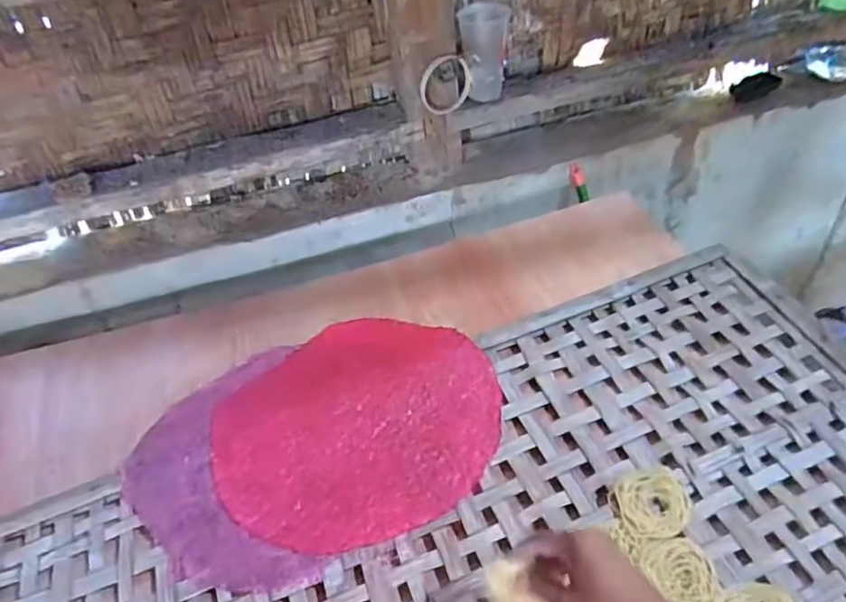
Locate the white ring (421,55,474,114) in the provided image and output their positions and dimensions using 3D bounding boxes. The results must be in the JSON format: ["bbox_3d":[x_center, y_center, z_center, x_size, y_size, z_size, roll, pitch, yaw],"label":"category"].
[{"bbox_3d":[0.040,-0.345,0.983,0.099,0.090,0.016,-29,50,-22],"label":"white ring"}]

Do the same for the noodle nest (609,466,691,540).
[{"bbox_3d":[0.243,0.211,0.653,0.081,0.014,0.076,-4,43,4],"label":"noodle nest"}]

